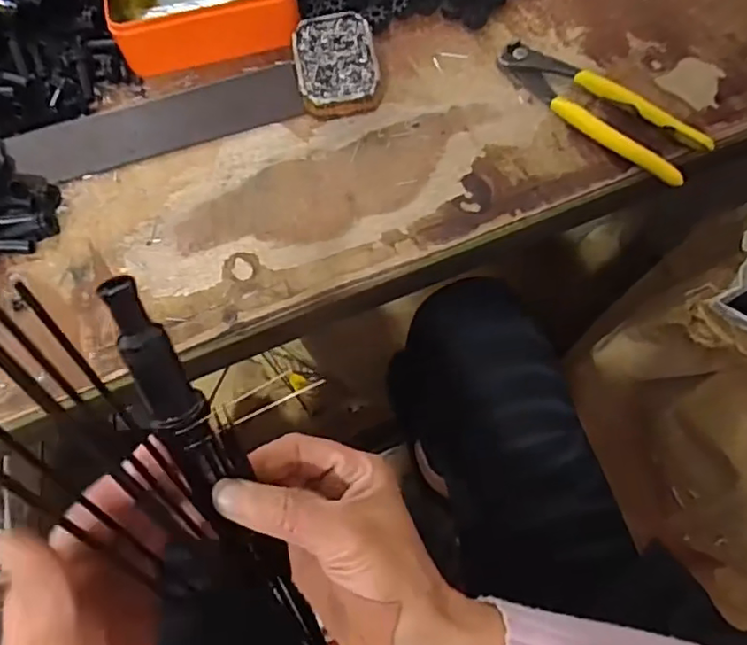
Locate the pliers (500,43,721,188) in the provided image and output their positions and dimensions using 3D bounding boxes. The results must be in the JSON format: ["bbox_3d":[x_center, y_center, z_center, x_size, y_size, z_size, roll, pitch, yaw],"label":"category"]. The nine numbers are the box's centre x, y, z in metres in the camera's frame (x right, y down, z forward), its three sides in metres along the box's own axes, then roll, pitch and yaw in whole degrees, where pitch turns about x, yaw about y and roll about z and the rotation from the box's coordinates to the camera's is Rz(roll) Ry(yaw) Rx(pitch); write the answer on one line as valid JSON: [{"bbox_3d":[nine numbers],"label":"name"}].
[{"bbox_3d":[0.165,-0.162,0.448,0.164,0.014,0.044,40,74,17],"label":"pliers"}]

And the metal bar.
[{"bbox_3d":[-0.160,-0.149,0.455,0.213,0.041,0.010,-18,25,-5],"label":"metal bar"}]

